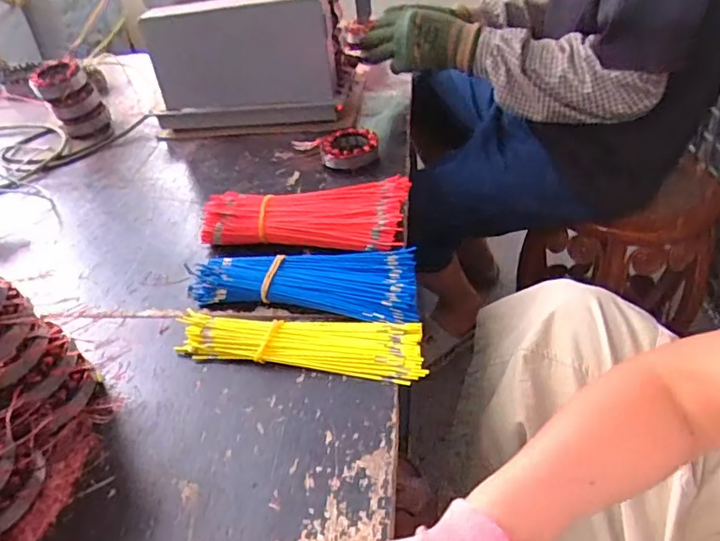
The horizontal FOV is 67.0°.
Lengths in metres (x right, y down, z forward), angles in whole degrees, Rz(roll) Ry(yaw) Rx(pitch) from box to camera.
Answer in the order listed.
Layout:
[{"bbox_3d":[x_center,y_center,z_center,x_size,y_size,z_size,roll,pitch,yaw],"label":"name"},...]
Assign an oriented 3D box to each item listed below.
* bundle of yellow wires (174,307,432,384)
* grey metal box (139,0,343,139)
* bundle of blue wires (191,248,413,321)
[{"bbox_3d":[-0.060,0.070,0.537,0.243,0.025,0.060,4,40,13],"label":"bundle of yellow wires"},{"bbox_3d":[-0.186,-0.318,0.873,0.316,0.212,0.063,-5,39,2],"label":"grey metal box"},{"bbox_3d":[-0.056,0.011,0.597,0.251,0.042,0.096,6,40,15],"label":"bundle of blue wires"}]

